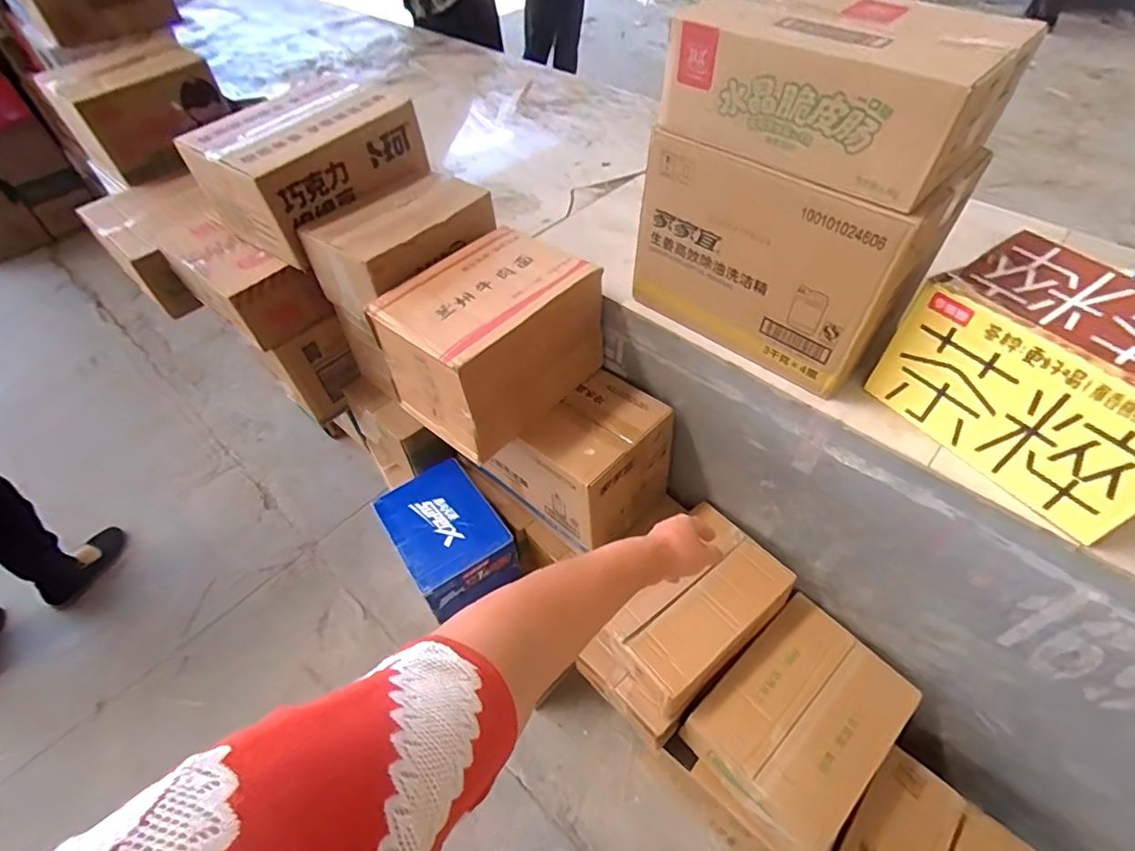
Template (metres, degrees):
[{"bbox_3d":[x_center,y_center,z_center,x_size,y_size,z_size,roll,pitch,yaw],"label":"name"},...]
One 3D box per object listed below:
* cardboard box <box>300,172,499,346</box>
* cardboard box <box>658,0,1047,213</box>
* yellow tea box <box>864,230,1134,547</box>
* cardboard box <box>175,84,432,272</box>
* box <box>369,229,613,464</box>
[{"bbox_3d":[-0.304,-0.332,1.058,0.209,0.176,0.293,32,58,21],"label":"cardboard box"},{"bbox_3d":[0.331,-0.428,0.683,0.349,0.137,0.234,38,61,24],"label":"cardboard box"},{"bbox_3d":[0.624,-0.067,0.708,0.222,0.187,0.318,-25,57,-20],"label":"yellow tea box"},{"bbox_3d":[-0.497,-0.513,1.078,0.264,0.181,0.358,28,57,19],"label":"cardboard box"},{"bbox_3d":[-0.131,-0.163,0.985,0.266,0.218,0.326,37,60,24],"label":"box"}]

